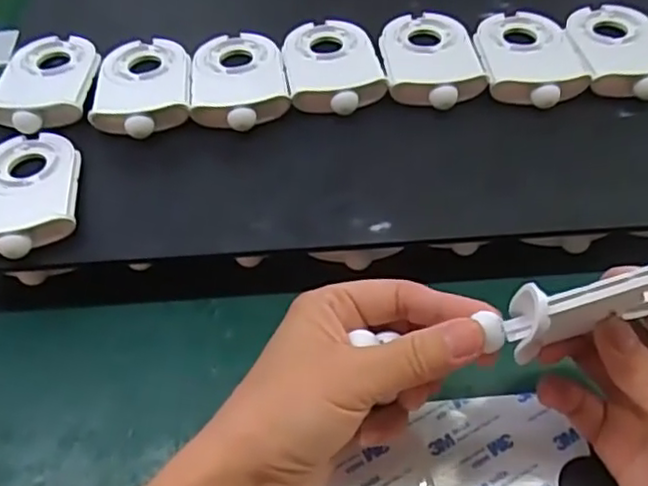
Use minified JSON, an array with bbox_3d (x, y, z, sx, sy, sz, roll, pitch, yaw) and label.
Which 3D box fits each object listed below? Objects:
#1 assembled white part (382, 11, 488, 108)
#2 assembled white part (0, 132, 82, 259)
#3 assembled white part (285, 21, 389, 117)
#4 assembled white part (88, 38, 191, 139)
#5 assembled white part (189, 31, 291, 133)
[{"bbox_3d":[0.067,-0.118,0.413,0.058,0.013,0.089,-4,57,0],"label":"assembled white part"},{"bbox_3d":[-0.165,-0.030,0.363,0.057,0.017,0.087,-10,57,-4],"label":"assembled white part"},{"bbox_3d":[0.005,-0.113,0.411,0.056,0.014,0.087,-8,57,-3],"label":"assembled white part"},{"bbox_3d":[-0.112,-0.100,0.407,0.057,0.014,0.087,-8,57,-3],"label":"assembled white part"},{"bbox_3d":[-0.054,-0.105,0.408,0.058,0.015,0.088,-9,57,-4],"label":"assembled white part"}]

